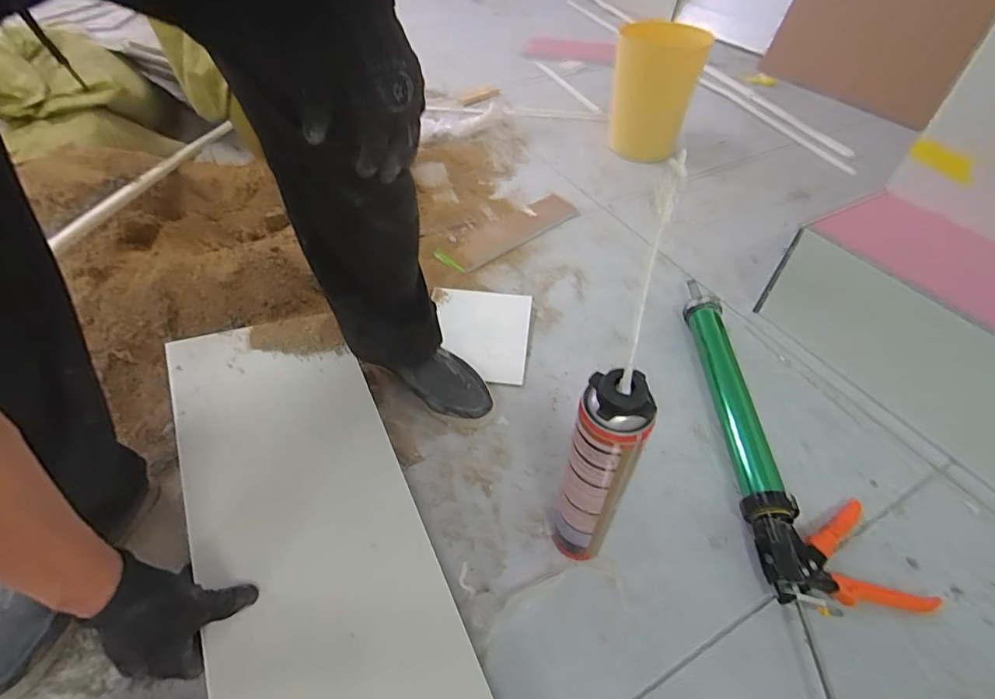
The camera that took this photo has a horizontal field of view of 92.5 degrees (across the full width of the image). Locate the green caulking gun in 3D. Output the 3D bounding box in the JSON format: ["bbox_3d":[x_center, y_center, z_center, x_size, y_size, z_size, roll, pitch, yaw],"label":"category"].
[{"bbox_3d":[0.385,0.087,0.679,0.161,0.047,0.521,1,47,1],"label":"green caulking gun"}]

